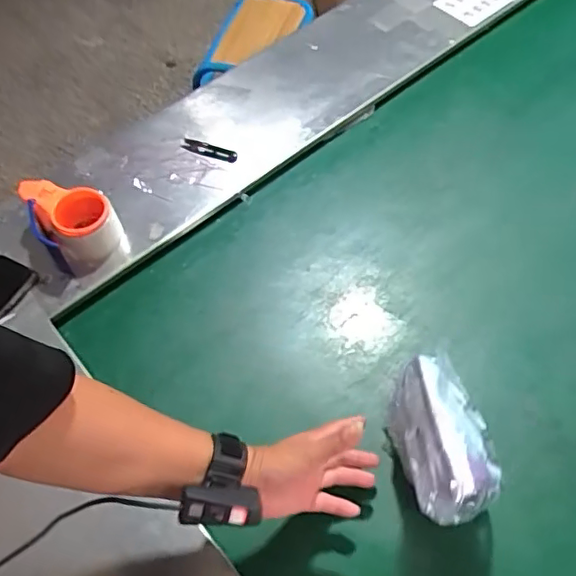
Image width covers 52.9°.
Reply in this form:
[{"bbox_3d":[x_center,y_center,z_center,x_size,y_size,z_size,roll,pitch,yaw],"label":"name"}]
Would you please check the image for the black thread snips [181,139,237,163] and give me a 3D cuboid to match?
[{"bbox_3d":[-0.130,-0.227,0.960,0.101,0.004,0.024,20,62,16],"label":"black thread snips"}]

